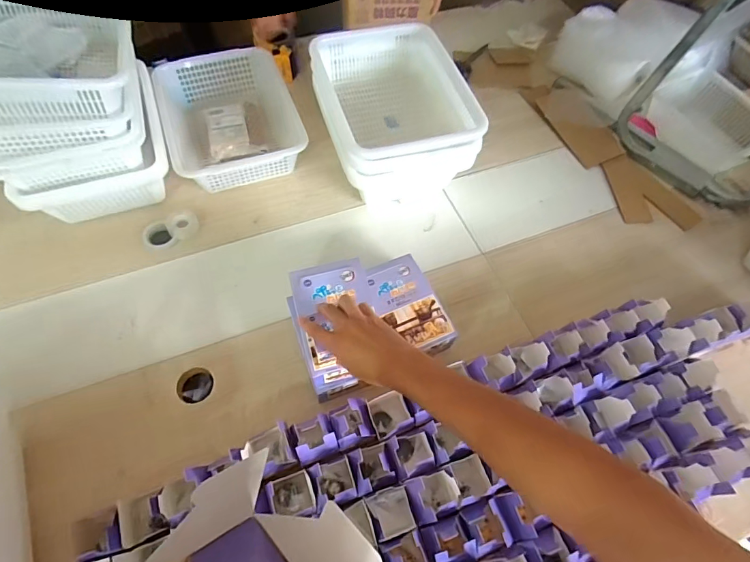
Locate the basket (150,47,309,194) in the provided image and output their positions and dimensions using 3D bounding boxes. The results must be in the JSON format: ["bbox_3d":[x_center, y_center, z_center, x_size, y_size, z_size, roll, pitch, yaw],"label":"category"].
[{"bbox_3d":[-0.316,-0.358,0.939,0.264,0.097,0.346,-18,61,-11],"label":"basket"}]

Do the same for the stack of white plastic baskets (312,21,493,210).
[{"bbox_3d":[0.031,-0.347,0.916,0.270,0.198,0.340,-15,60,-9],"label":"stack of white plastic baskets"}]

